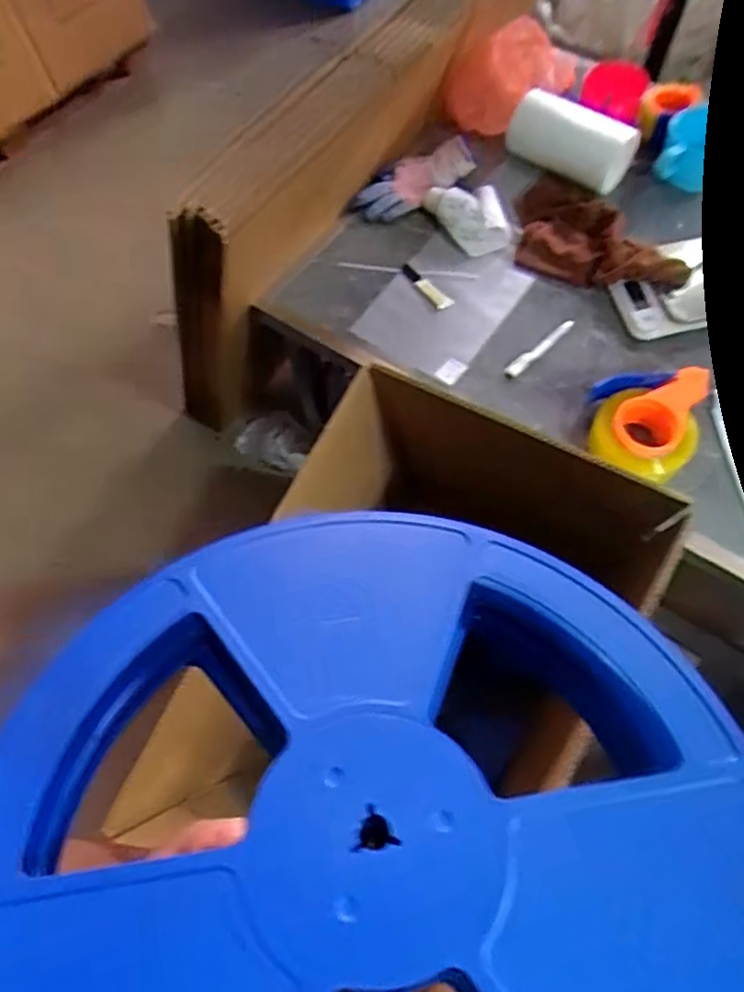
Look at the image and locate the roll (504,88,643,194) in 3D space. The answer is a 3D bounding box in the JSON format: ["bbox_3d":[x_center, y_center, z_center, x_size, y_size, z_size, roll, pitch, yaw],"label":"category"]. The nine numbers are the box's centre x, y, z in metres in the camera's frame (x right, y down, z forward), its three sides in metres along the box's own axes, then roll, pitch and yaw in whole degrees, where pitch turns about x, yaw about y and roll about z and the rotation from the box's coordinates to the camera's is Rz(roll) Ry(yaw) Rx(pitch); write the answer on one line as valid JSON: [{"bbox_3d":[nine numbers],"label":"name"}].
[{"bbox_3d":[0.298,-0.544,0.996,0.197,0.097,0.077,24,69,13],"label":"roll"}]

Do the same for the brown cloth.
[{"bbox_3d":[0.348,-0.399,0.985,0.266,0.057,0.180,18,68,11],"label":"brown cloth"}]

